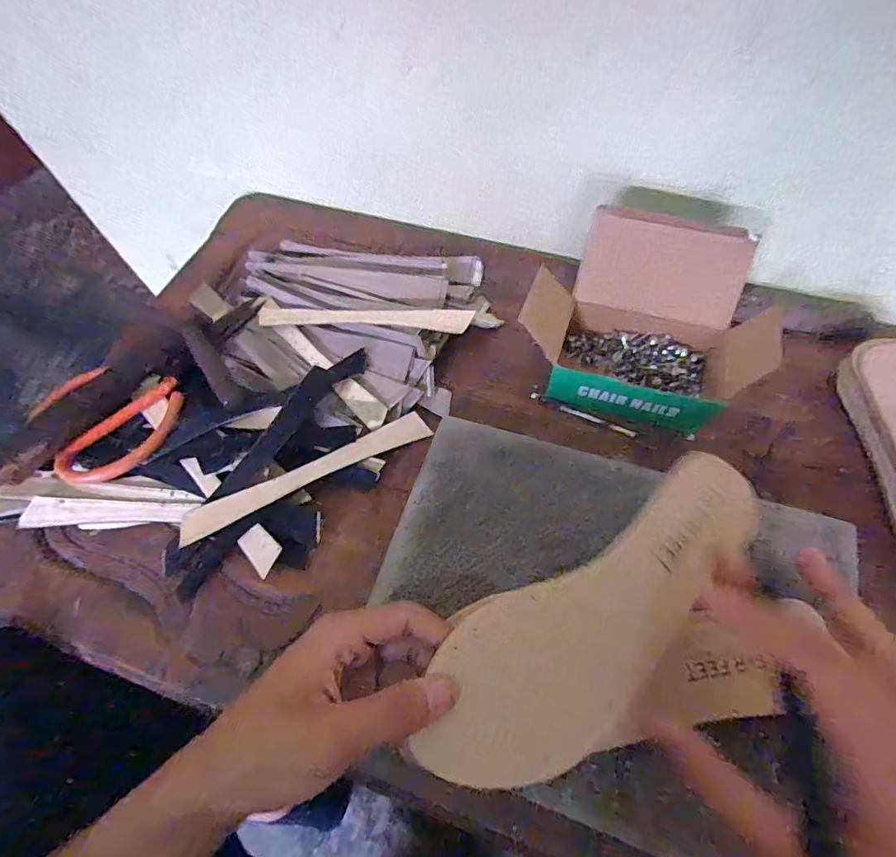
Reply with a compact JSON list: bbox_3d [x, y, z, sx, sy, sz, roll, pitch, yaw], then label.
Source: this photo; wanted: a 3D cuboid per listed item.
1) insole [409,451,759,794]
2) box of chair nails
[{"bbox_3d":[0.084,0.090,0.248,0.224,0.019,0.077,-36,67,-18],"label":"insole"},{"bbox_3d":[0.146,-0.082,0.370,0.168,0.088,0.128,17,65,11],"label":"box of chair nails"}]

